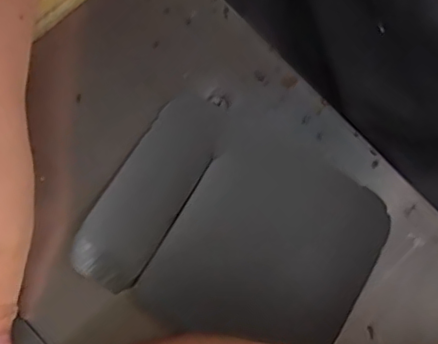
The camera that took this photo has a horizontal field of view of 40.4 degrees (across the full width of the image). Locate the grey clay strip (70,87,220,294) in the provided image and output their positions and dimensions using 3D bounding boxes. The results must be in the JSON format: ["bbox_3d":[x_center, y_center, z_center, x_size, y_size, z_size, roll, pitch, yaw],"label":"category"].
[{"bbox_3d":[-0.034,0.007,0.295,0.036,0.006,0.104,32,78,5],"label":"grey clay strip"}]

